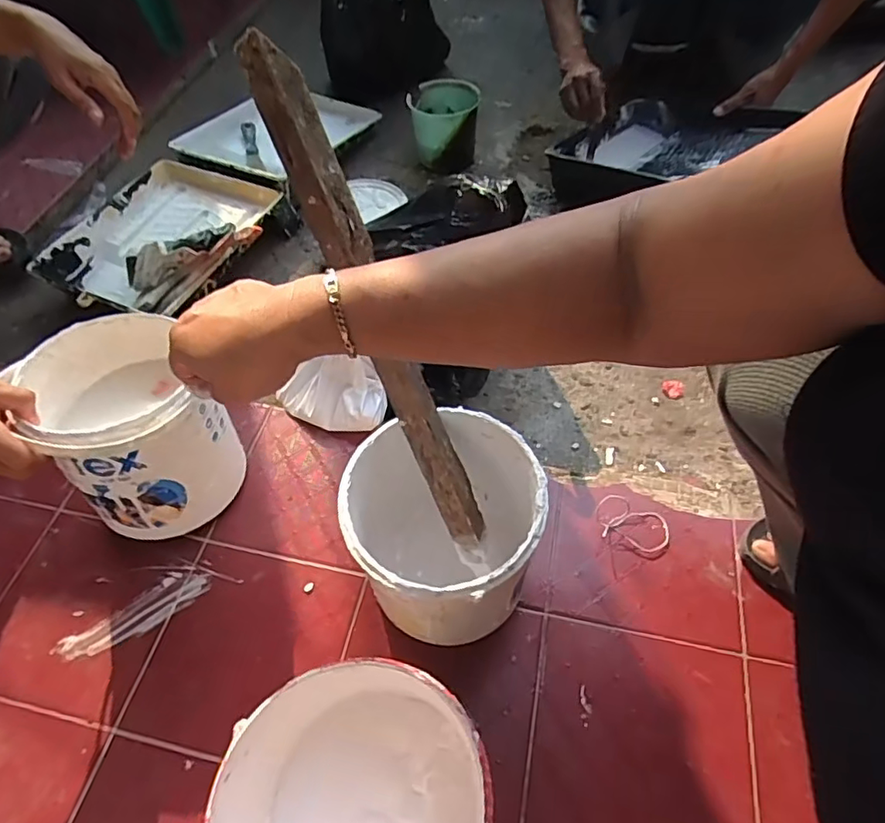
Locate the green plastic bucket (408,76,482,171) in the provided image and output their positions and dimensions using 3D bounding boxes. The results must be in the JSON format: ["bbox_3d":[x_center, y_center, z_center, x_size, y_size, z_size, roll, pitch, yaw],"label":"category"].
[{"bbox_3d":[0.003,-0.572,1.109,0.127,0.114,0.139,-1,55,1],"label":"green plastic bucket"}]

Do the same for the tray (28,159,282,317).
[{"bbox_3d":[-0.483,-0.297,0.984,0.317,0.078,0.338,19,58,15],"label":"tray"}]

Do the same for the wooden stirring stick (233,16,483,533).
[{"bbox_3d":[-0.054,-0.076,0.490,0.036,0.460,0.024,-29,21,-17],"label":"wooden stirring stick"}]

